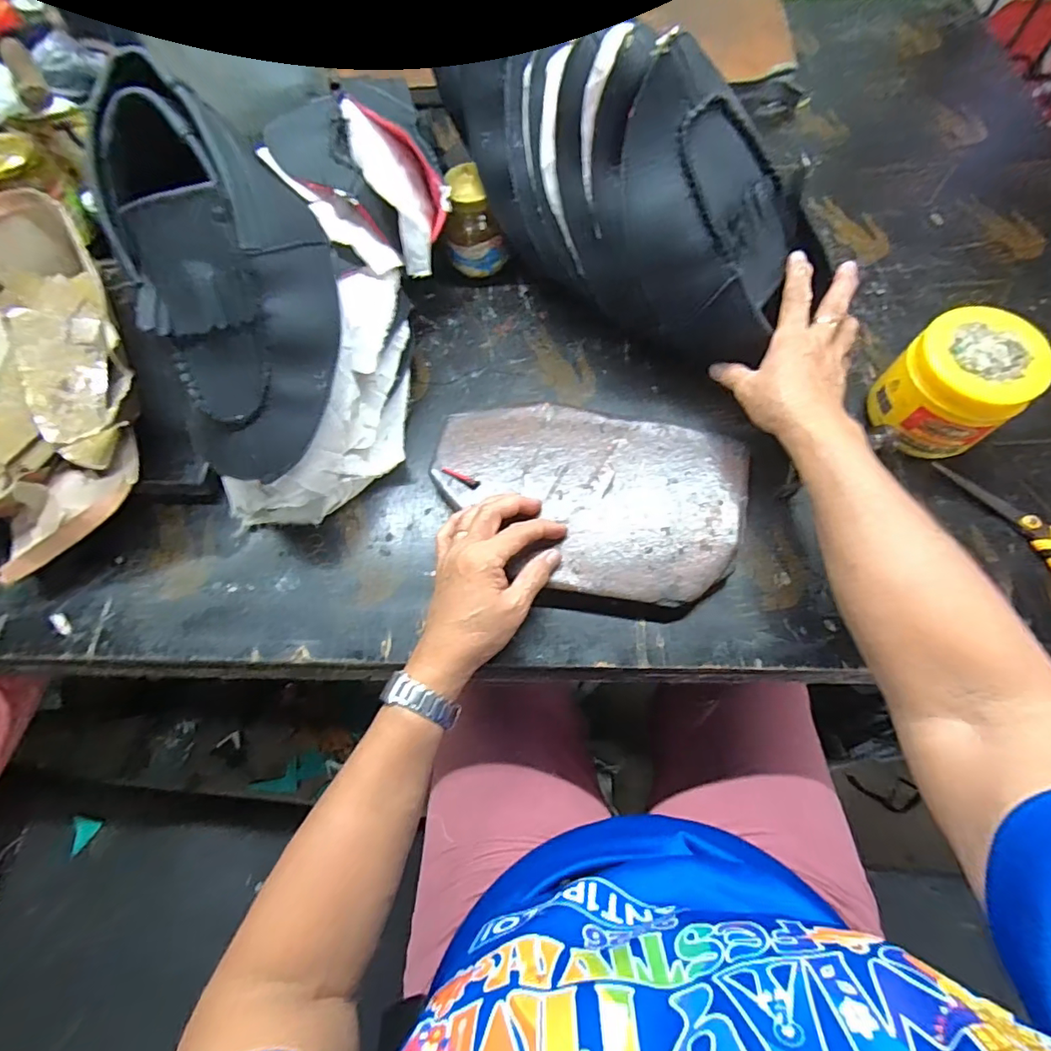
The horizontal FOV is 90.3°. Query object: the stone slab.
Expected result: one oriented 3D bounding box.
[{"bbox_3d":[0.050,-0.022,0.454,0.260,0.025,0.174,14,67,8],"label":"stone slab"}]

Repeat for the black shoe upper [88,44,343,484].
[{"bbox_3d":[-0.205,-0.170,0.374,0.137,0.075,0.261,-15,110,-16],"label":"black shoe upper"}]

